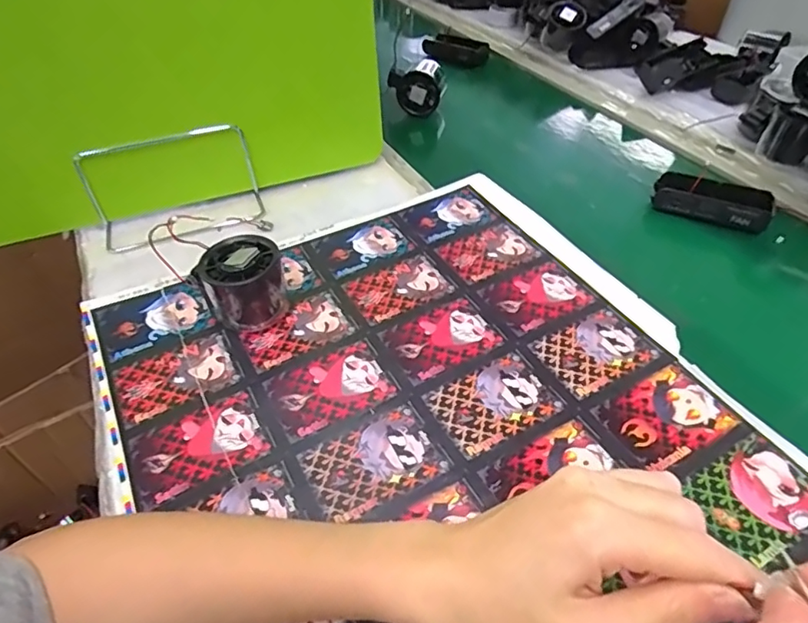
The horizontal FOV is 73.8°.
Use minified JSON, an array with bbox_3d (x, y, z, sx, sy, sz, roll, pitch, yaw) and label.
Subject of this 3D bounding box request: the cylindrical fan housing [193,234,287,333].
[{"bbox_3d":[-0.125,-0.022,0.416,0.061,0.058,0.051,-16,46,-17],"label":"cylindrical fan housing"}]

